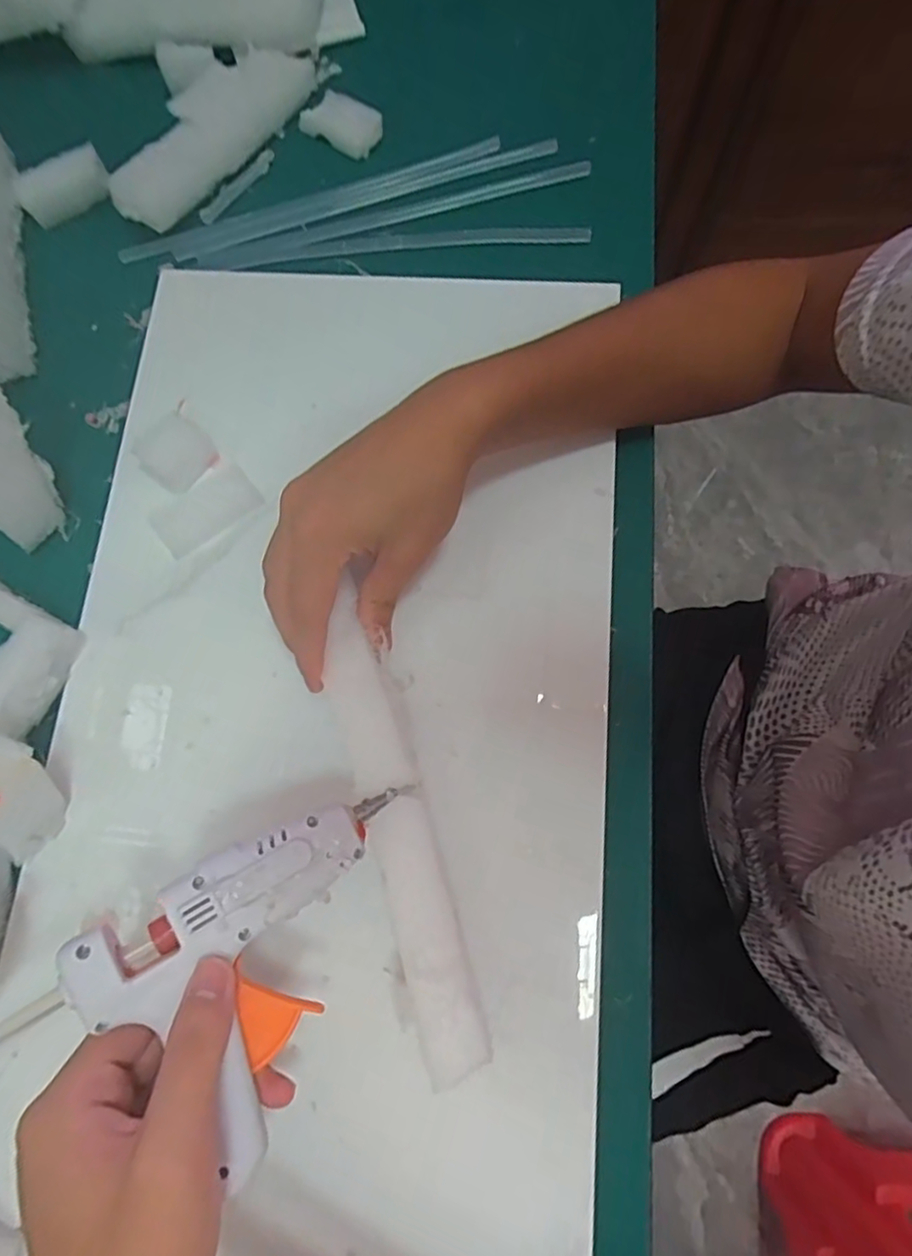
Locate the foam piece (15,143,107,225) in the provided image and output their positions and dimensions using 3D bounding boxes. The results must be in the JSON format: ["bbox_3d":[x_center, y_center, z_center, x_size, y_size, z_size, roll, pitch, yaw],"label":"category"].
[{"bbox_3d":[-0.263,-0.296,0.420,0.058,0.022,0.031,-18,76,-3],"label":"foam piece"}]

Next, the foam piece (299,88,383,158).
[{"bbox_3d":[-0.079,-0.350,0.430,0.057,0.015,0.029,39,80,10],"label":"foam piece"}]

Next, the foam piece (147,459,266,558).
[{"bbox_3d":[-0.148,-0.070,0.368,0.060,0.005,0.035,-38,78,-8],"label":"foam piece"}]

